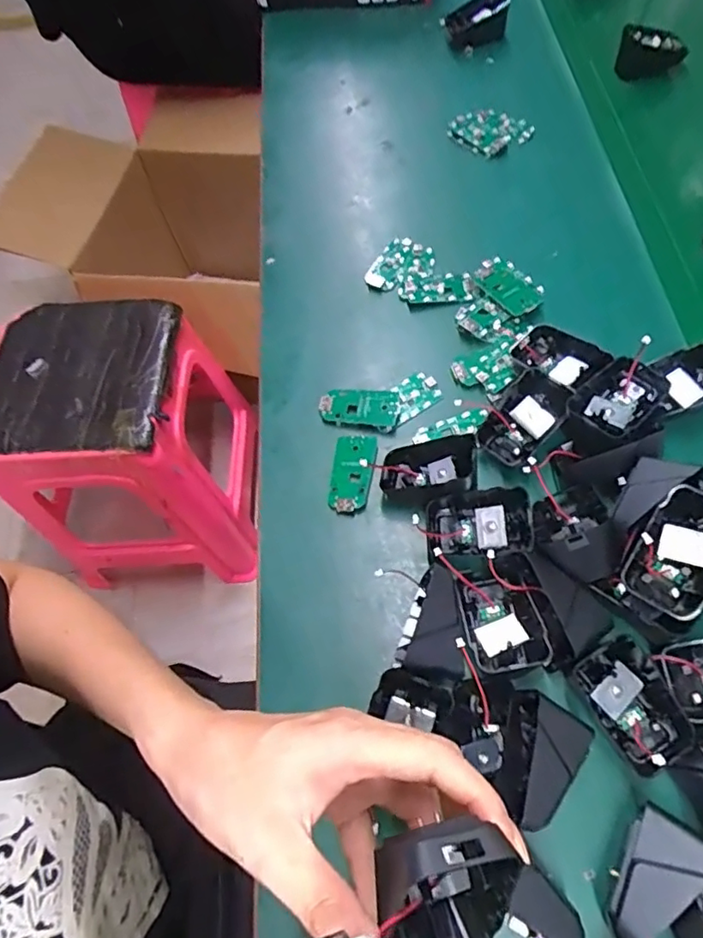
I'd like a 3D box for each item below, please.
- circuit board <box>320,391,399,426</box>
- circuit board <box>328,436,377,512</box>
[{"bbox_3d":[0.006,-0.049,0.453,0.063,0.008,0.030,6,63,19],"label":"circuit board"},{"bbox_3d":[0.000,0.003,0.427,0.029,0.009,0.060,6,63,12],"label":"circuit board"}]

